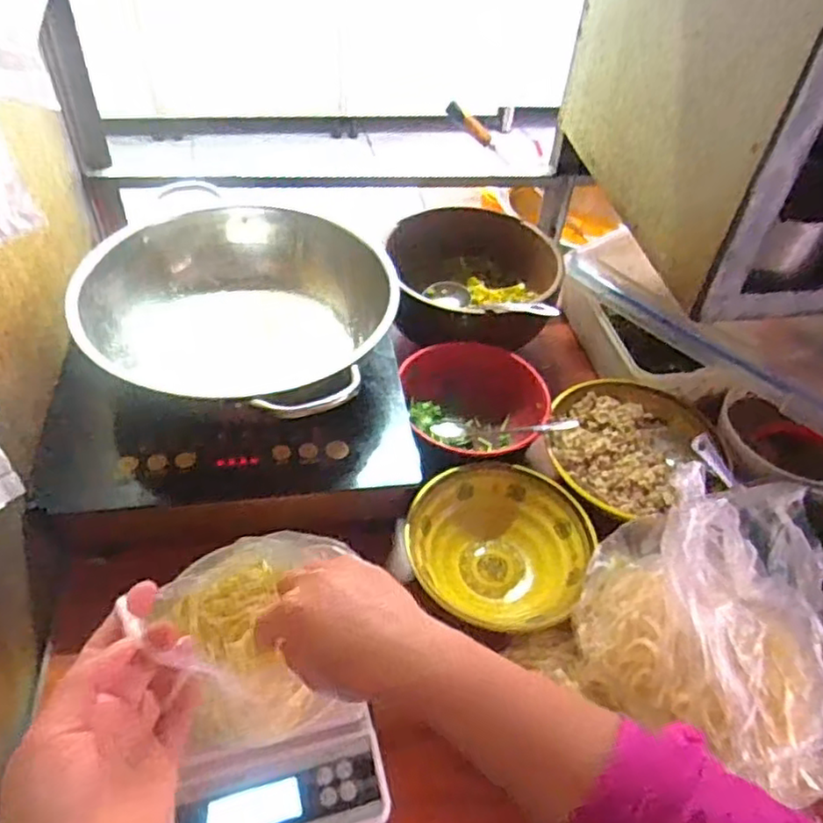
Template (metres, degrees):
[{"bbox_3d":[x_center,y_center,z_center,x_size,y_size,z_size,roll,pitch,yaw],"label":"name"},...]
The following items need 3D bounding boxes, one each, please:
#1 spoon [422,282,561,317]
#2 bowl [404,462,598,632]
[{"bbox_3d":[0.083,-0.124,0.733,0.049,0.027,0.228,-18,19,-20],"label":"spoon"},{"bbox_3d":[0.079,0.129,0.622,0.160,0.061,0.160,3,47,-3],"label":"bowl"}]

